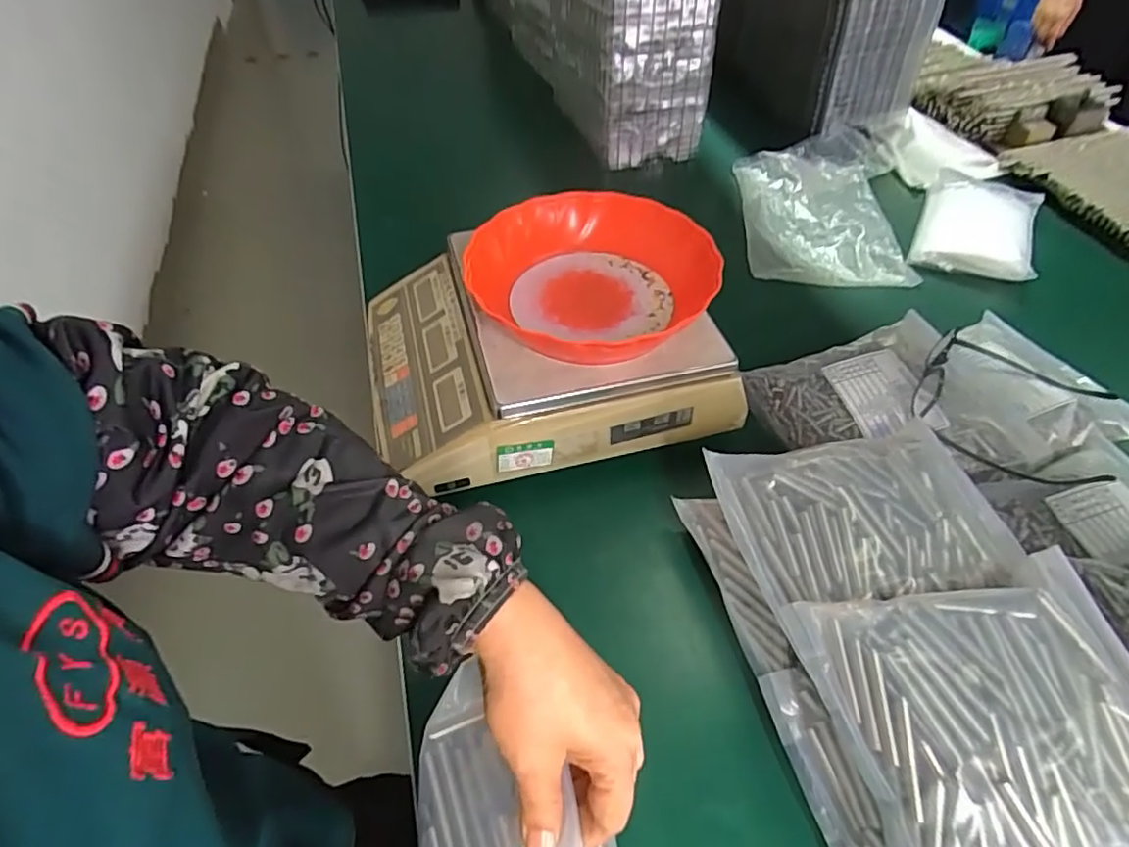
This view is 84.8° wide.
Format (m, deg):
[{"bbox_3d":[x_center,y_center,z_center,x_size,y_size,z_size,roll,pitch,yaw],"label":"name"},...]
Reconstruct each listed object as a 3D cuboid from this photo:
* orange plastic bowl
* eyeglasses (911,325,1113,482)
[{"bbox_3d":[0.030,-0.130,0.540,0.196,0.062,0.182,0,49,0],"label":"orange plastic bowl"},{"bbox_3d":[0.394,-0.017,0.543,0.152,0.044,0.147,24,53,19],"label":"eyeglasses"}]

